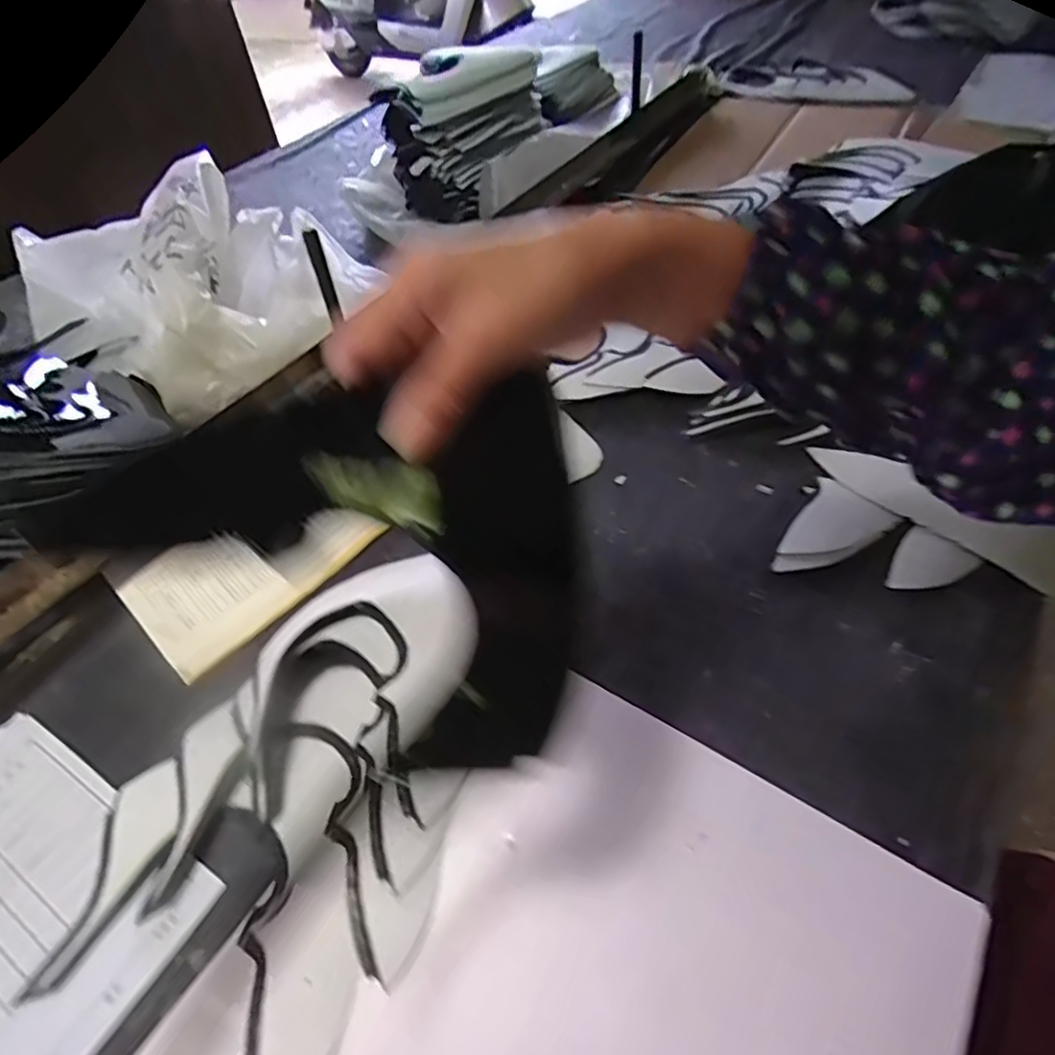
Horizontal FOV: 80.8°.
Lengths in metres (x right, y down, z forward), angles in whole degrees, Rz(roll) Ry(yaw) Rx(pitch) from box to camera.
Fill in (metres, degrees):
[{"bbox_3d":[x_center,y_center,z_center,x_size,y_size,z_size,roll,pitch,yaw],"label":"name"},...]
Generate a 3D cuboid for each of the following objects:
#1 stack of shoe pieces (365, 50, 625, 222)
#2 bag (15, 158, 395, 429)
[{"bbox_3d":[-0.045,-0.624,0.923,0.187,0.143,0.399,20,54,22],"label":"stack of shoe pieces"},{"bbox_3d":[-0.363,-0.262,0.635,0.390,0.133,0.214,28,58,27],"label":"bag"}]

